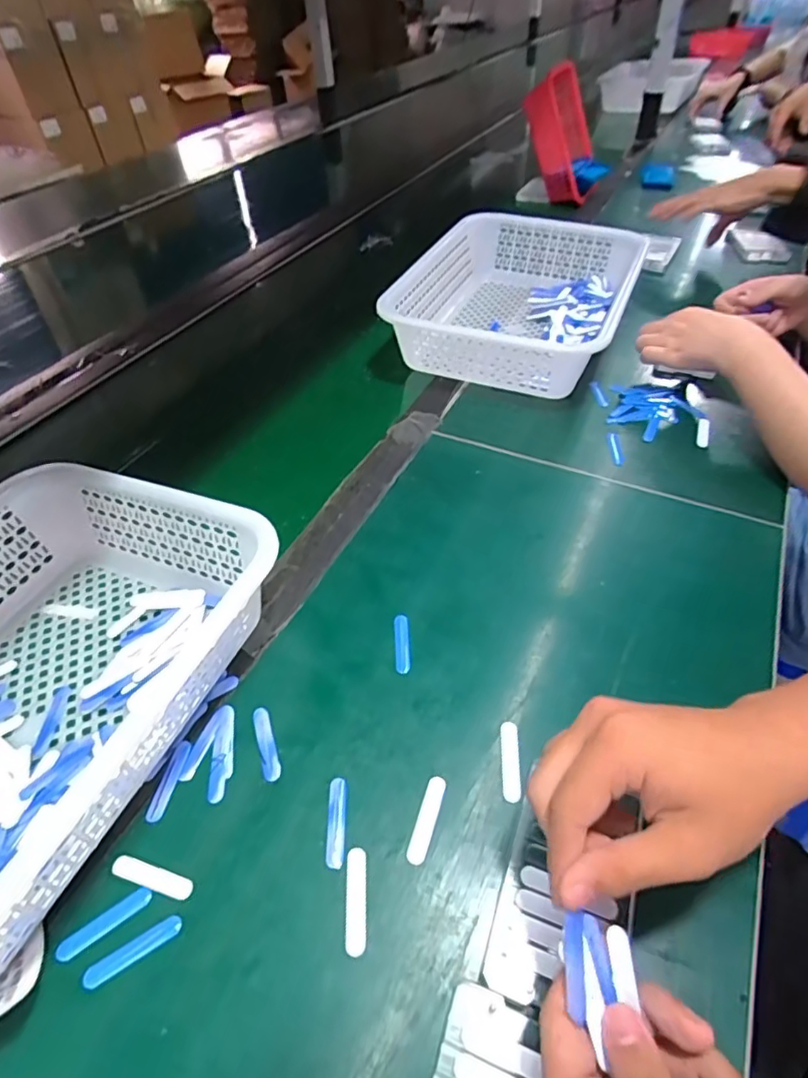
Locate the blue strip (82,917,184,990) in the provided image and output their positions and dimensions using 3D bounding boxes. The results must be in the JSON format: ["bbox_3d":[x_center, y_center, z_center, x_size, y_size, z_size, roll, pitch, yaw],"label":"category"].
[{"bbox_3d":[-0.145,0.221,0.305,0.050,0.004,0.010,-26,50,-20],"label":"blue strip"}]

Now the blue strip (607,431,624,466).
[{"bbox_3d":[0.222,-0.095,0.594,0.011,0.006,0.050,0,46,5],"label":"blue strip"}]

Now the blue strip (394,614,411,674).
[{"bbox_3d":[-0.001,0.080,0.437,0.011,0.005,0.052,-4,46,1],"label":"blue strip"}]

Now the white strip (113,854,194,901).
[{"bbox_3d":[-0.146,0.195,0.329,0.051,0.004,0.012,11,48,14],"label":"white strip"}]

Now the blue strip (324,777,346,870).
[{"bbox_3d":[-0.042,0.172,0.348,0.012,0.004,0.050,-3,46,1],"label":"blue strip"}]

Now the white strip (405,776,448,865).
[{"bbox_3d":[0.014,0.170,0.347,0.012,0.004,0.051,12,48,16],"label":"white strip"}]

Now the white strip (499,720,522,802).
[{"bbox_3d":[0.069,0.144,0.371,0.012,0.004,0.051,1,46,5],"label":"white strip"}]

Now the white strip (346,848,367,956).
[{"bbox_3d":[-0.027,0.202,0.319,0.012,0.004,0.051,-5,46,0],"label":"white strip"}]

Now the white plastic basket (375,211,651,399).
[{"bbox_3d":[0.150,-0.324,0.759,0.283,0.086,0.393,14,49,17],"label":"white plastic basket"}]

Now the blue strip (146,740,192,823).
[{"bbox_3d":[-0.152,0.155,0.368,0.011,0.004,0.050,5,47,9],"label":"blue strip"}]

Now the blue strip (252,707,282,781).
[{"bbox_3d":[-0.093,0.137,0.383,0.013,0.004,0.052,-18,47,-12],"label":"blue strip"}]

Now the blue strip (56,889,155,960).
[{"bbox_3d":[-0.165,0.212,0.314,0.050,0.004,0.011,-29,51,-22],"label":"blue strip"}]

